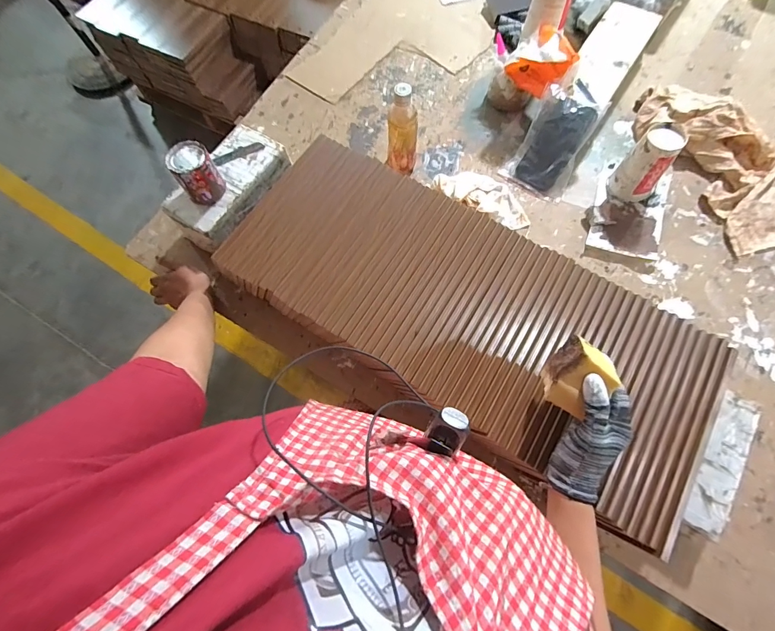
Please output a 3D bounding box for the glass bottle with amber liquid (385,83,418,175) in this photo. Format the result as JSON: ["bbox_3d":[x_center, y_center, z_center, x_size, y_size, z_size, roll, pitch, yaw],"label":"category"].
[{"bbox_3d":[0.028,-0.338,0.677,0.053,0.166,0.044,11,71,6],"label":"glass bottle with amber liquid"}]

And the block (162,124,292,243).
[{"bbox_3d":[-0.288,-0.246,0.665,0.122,0.038,0.224,30,74,12],"label":"block"}]

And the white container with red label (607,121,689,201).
[{"bbox_3d":[0.478,-0.277,0.661,0.089,0.126,0.075,-41,74,-12],"label":"white container with red label"}]

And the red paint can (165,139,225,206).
[{"bbox_3d":[-0.310,-0.231,0.595,0.061,0.076,0.063,-1,71,2],"label":"red paint can"}]

